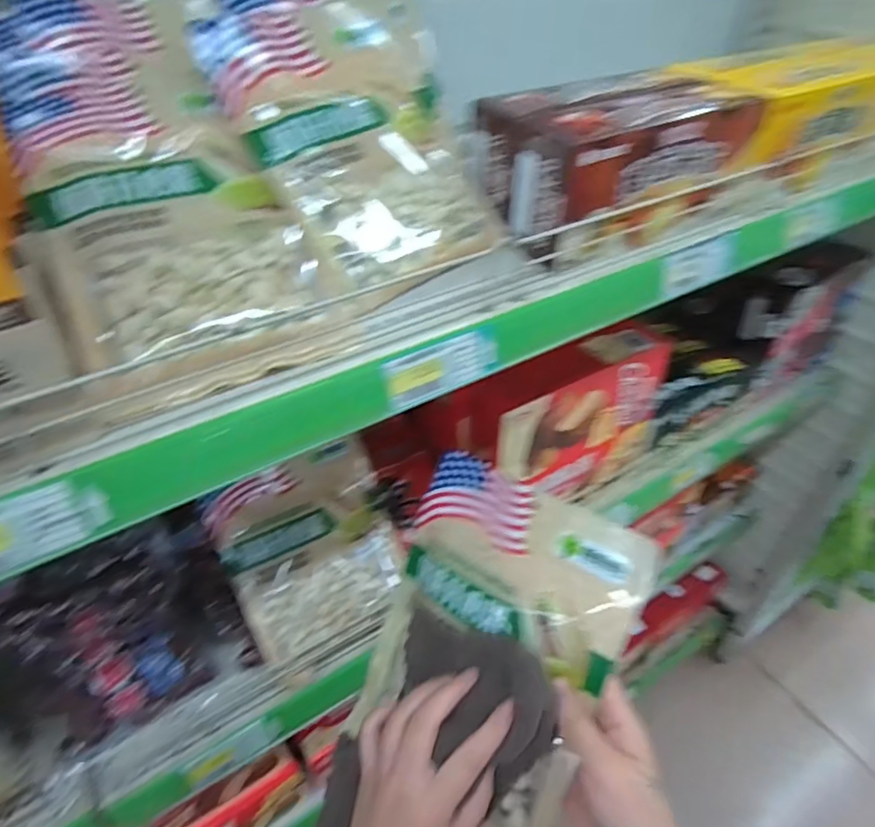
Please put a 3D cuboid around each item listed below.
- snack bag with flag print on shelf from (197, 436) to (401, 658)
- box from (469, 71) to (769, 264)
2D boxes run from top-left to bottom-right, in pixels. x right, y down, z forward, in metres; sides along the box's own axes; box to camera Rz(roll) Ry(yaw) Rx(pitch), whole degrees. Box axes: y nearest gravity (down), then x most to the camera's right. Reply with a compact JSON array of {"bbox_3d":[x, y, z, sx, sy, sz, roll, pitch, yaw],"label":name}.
[{"bbox_3d":[-0.135,0.146,0.612,0.176,0.037,0.184,-24,89,-21],"label":"snack bag with flag print on shelf"},{"bbox_3d":[0.161,-0.229,0.501,0.234,0.096,0.128,-21,45,-21],"label":"box"}]

